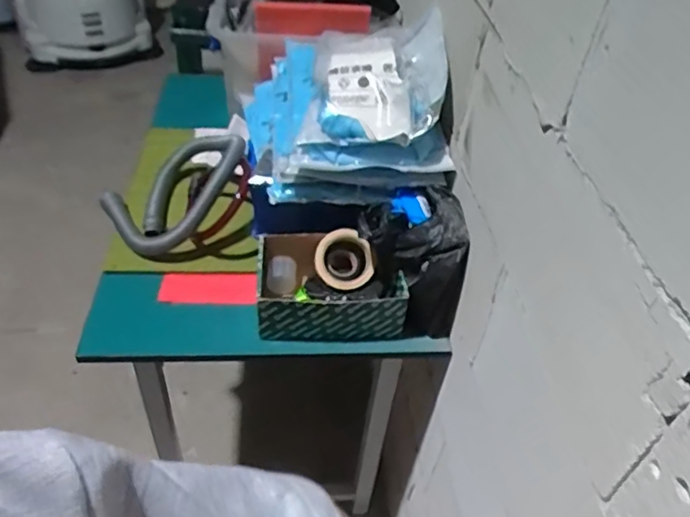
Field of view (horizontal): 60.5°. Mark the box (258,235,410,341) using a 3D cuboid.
[{"bbox_3d":[-0.026,0.043,0.993,0.233,0.088,0.174,1,42,-6],"label":"box"}]

